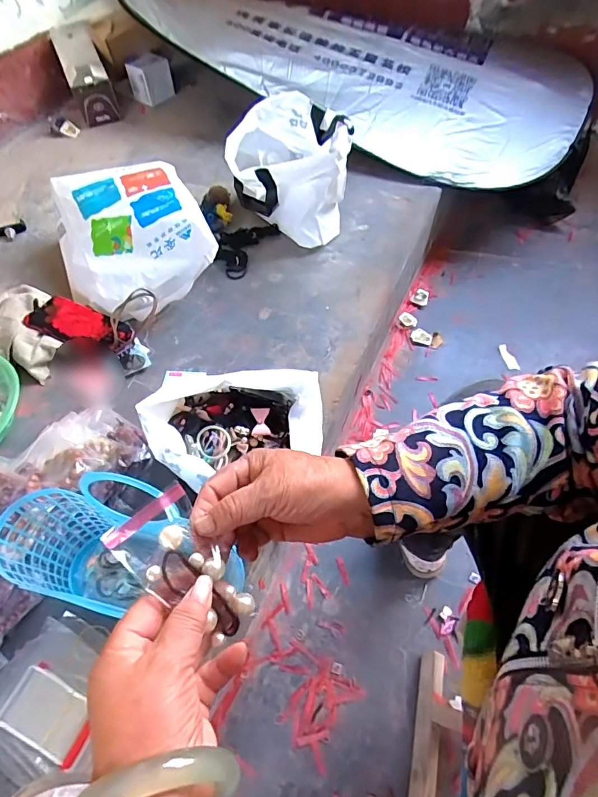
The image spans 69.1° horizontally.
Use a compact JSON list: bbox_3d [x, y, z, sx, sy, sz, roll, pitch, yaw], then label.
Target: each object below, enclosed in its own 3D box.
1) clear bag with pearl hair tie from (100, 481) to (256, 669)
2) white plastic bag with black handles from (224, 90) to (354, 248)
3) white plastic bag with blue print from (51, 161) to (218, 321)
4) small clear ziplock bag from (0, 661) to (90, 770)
[{"bbox_3d":[-0.071,0.108,0.287,0.102,0.011,0.056,44,66,-5],"label":"clear bag with pearl hair tie"},{"bbox_3d":[-0.021,-0.497,0.966,0.239,0.213,0.263,0,58,2],"label":"white plastic bag with black handles"},{"bbox_3d":[-0.345,-0.327,0.908,0.282,0.144,0.331,-23,60,-13],"label":"white plastic bag with blue print"},{"bbox_3d":[-0.305,0.385,0.531,0.112,0.009,0.067,21,61,14],"label":"small clear ziplock bag"}]

